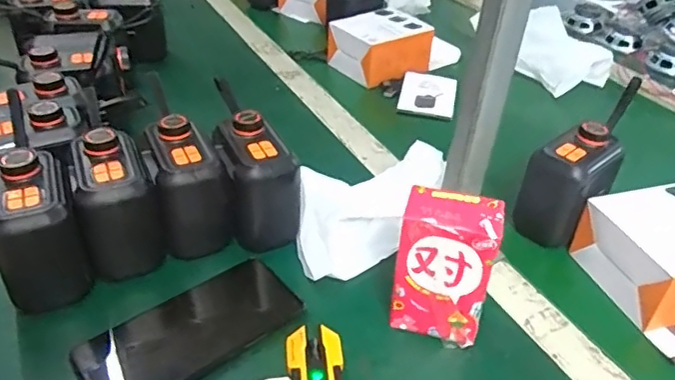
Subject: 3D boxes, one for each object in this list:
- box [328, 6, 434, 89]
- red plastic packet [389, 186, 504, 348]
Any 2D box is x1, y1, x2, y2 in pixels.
[{"bbox_3d":[0.059,-0.201,0.786,0.119,0.063,0.108,-17,41,-24],"label":"box"},{"bbox_3d":[0.072,0.056,0.405,0.069,0.111,0.041,11,37,12],"label":"red plastic packet"}]

